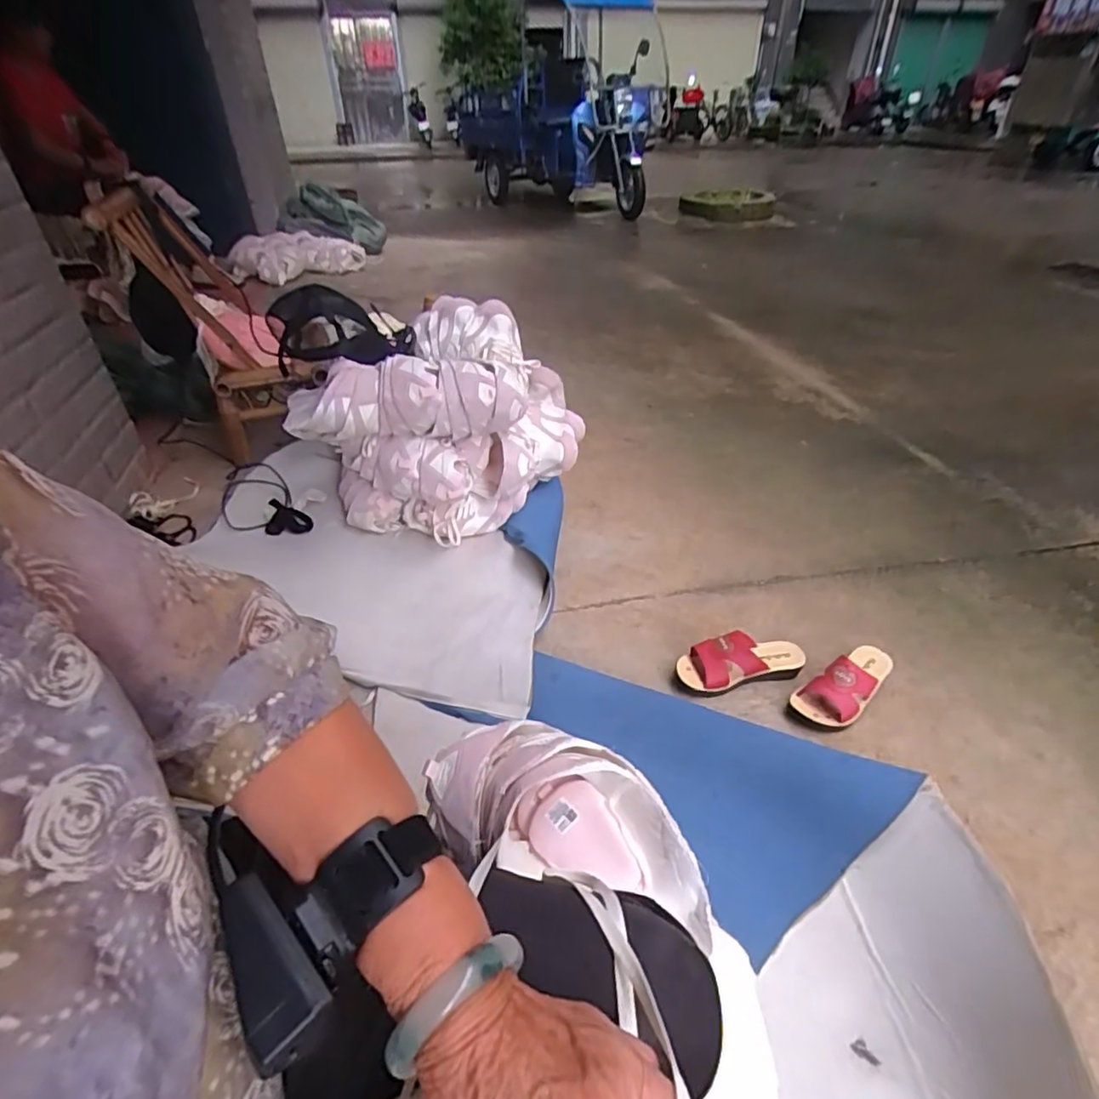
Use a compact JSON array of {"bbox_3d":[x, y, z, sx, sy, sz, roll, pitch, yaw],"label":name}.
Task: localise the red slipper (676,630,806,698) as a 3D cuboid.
[{"bbox_3d":[0.324,0.186,1.017,0.215,0.072,0.084,-10,39,-16],"label":"red slipper"}]

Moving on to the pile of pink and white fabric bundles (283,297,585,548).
[{"bbox_3d":[-0.237,-0.268,1.284,0.537,0.357,0.384,11,40,16],"label":"pile of pink and white fabric bundles"}]

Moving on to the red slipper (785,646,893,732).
[{"bbox_3d":[0.497,0.218,0.987,0.218,0.079,0.086,-22,44,-29],"label":"red slipper"}]

